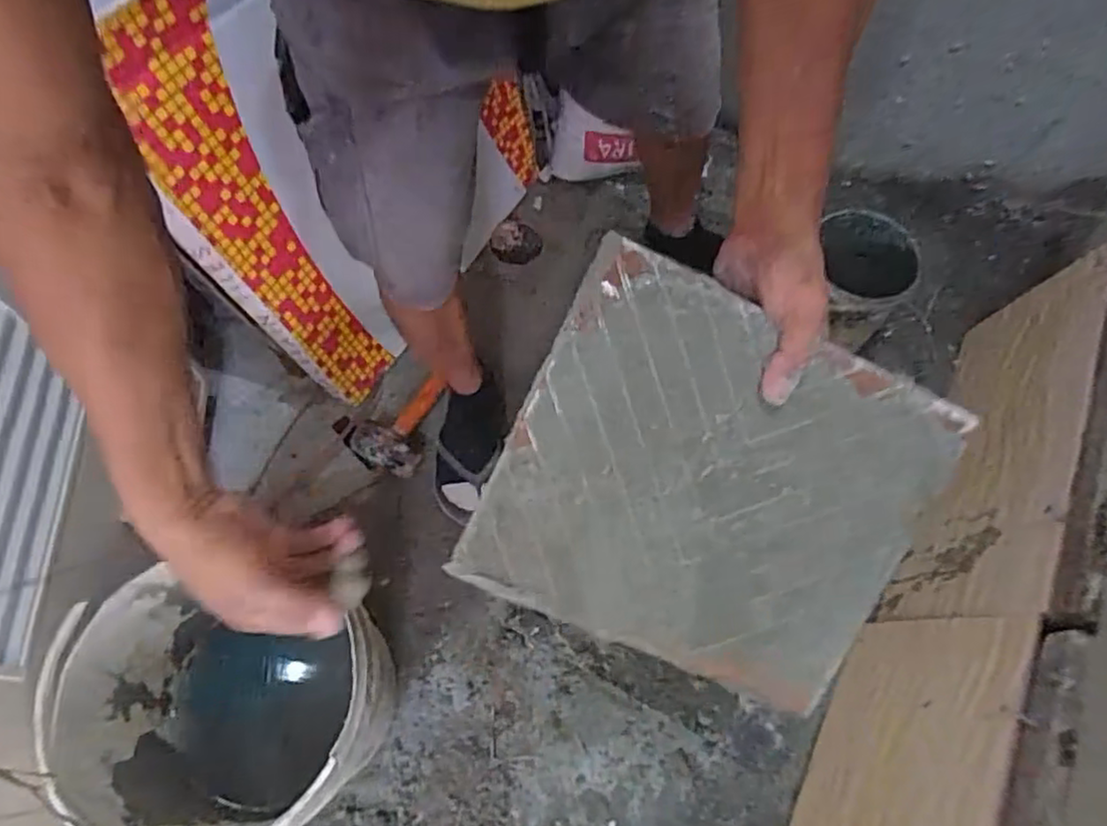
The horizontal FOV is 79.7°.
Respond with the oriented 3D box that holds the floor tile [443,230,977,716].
[{"bbox_3d":[0.115,0.057,0.466,0.296,0.011,0.248,25,97,-10],"label":"floor tile"}]

